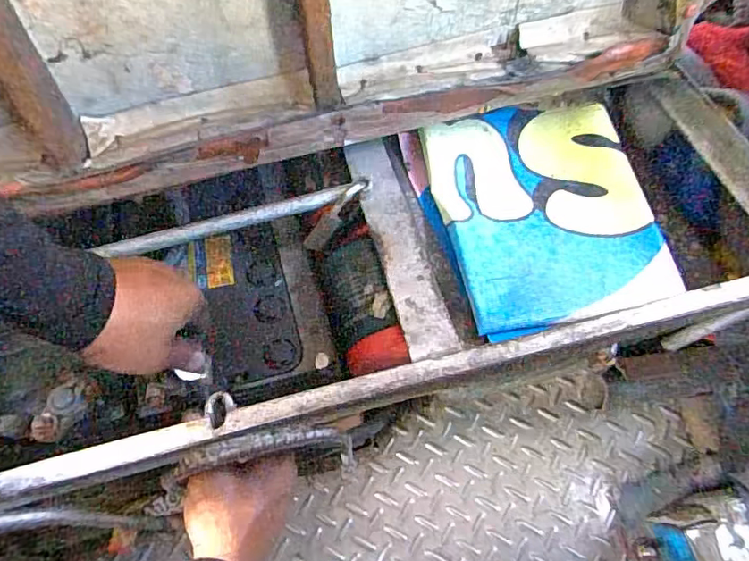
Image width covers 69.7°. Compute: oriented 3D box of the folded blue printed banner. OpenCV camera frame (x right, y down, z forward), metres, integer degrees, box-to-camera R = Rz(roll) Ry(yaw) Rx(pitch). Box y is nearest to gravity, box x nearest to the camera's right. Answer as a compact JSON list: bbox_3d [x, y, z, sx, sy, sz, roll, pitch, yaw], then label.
[{"bbox_3d":[0.150,-0.066,0.489,0.196,0.021,0.225,-14,61,-6],"label":"folded blue printed banner"}]

